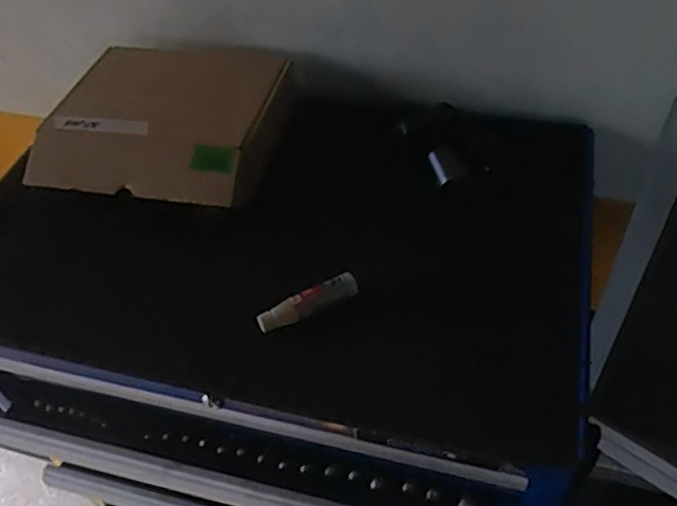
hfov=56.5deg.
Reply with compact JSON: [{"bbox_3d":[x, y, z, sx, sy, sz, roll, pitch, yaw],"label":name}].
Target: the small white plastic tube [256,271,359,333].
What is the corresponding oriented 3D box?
[{"bbox_3d":[-0.030,0.050,0.630,0.106,0.019,0.020,-23,49,-15],"label":"small white plastic tube"}]

